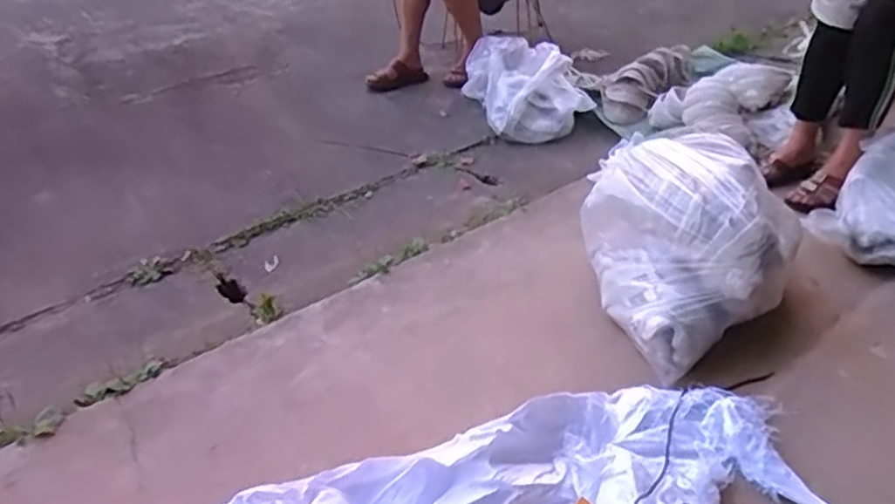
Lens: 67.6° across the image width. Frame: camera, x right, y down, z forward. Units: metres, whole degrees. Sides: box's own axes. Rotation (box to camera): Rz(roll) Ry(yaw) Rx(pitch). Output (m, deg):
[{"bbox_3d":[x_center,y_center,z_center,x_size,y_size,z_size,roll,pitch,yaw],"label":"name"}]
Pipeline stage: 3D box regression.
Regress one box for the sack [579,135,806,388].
[{"bbox_3d":[0.479,-0.041,1.337,0.380,0.272,0.468,-12,36,-13],"label":"sack"}]

